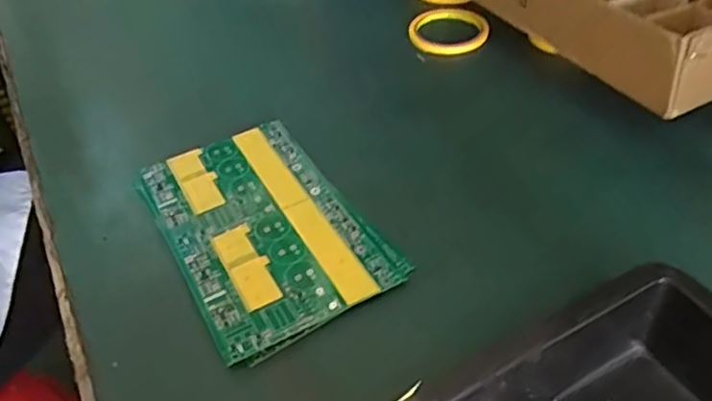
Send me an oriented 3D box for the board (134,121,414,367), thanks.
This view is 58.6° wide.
[{"bbox_3d":[-0.081,0.021,0.540,0.151,0.018,0.234,-26,48,-20],"label":"board"}]

